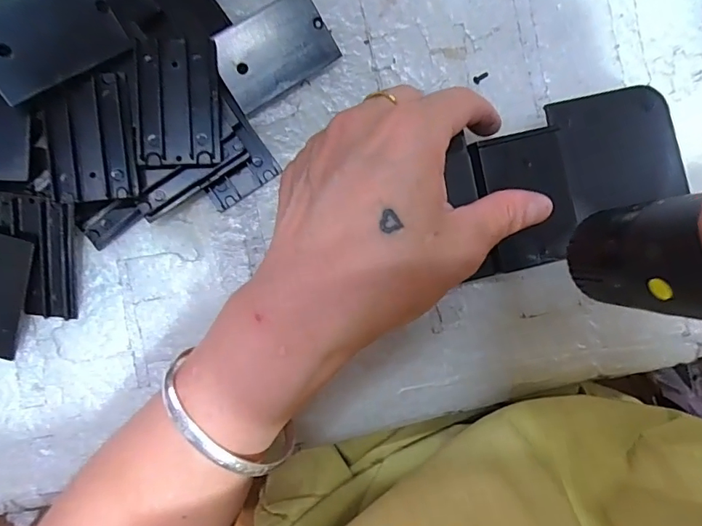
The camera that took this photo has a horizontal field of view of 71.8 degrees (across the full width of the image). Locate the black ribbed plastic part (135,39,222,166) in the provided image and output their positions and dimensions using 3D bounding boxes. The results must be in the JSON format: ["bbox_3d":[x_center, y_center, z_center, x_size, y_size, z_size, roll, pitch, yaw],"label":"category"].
[{"bbox_3d":[-0.076,-0.070,0.212,0.034,0.004,0.053,-2,88,-4],"label":"black ribbed plastic part"}]

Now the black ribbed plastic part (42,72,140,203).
[{"bbox_3d":[-0.112,-0.054,0.206,0.034,0.004,0.052,-6,88,-5],"label":"black ribbed plastic part"}]

